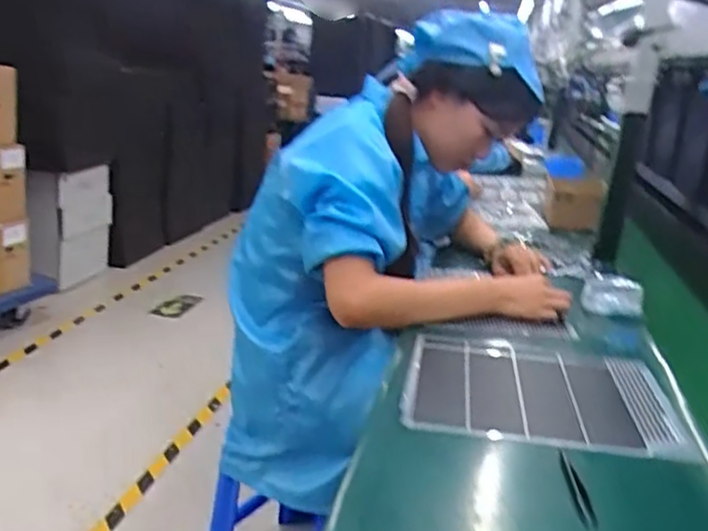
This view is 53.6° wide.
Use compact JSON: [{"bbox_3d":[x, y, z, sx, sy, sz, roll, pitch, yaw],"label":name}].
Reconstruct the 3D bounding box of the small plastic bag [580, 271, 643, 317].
[{"bbox_3d":[0.428,0.049,1.157,0.094,0.057,0.026,11,18,18],"label":"small plastic bag"}]

